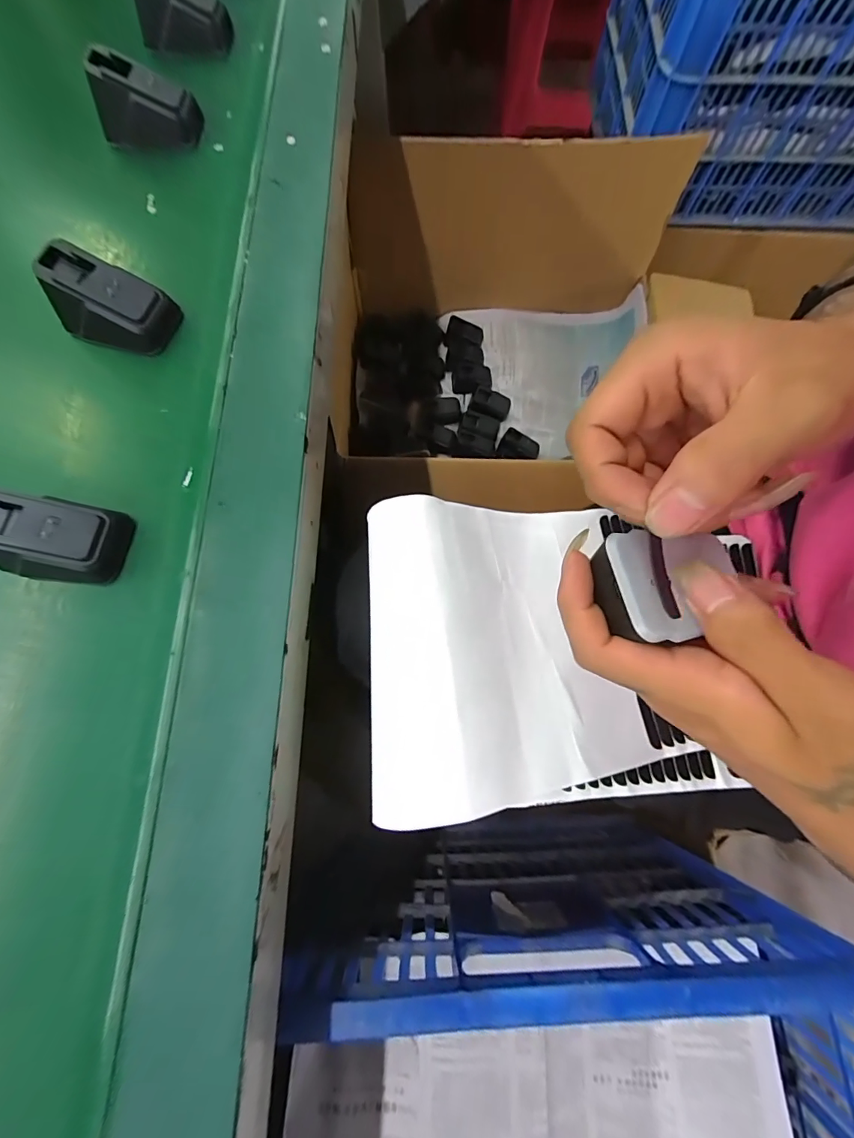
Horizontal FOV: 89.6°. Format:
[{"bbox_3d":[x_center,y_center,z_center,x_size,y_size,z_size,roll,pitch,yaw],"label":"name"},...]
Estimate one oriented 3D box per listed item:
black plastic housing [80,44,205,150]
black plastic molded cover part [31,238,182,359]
[{"bbox_3d":[-0.207,-0.347,0.319,0.073,0.040,0.030,4,75,1],"label":"black plastic housing"},{"bbox_3d":[-0.199,-0.166,0.266,0.064,0.038,0.038,11,75,3],"label":"black plastic molded cover part"}]

